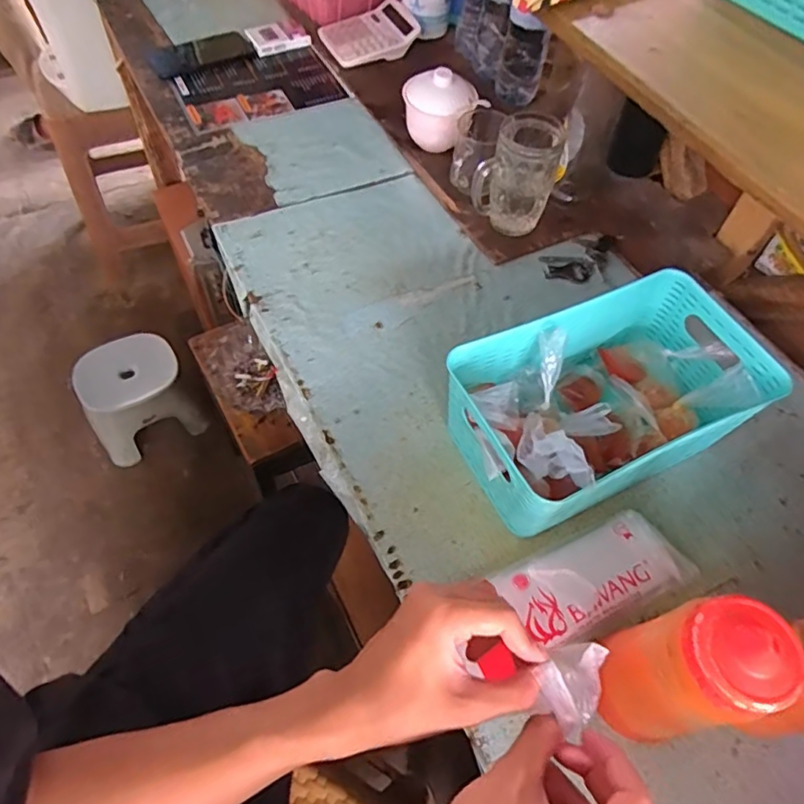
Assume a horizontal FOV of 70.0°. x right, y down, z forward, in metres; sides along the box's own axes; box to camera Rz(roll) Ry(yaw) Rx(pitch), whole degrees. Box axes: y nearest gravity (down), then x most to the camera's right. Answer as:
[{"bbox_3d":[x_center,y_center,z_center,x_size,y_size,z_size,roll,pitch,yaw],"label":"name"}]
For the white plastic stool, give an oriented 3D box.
[{"bbox_3d":[-0.604,-0.019,1.322,0.222,0.190,0.202,-25,62,-17],"label":"white plastic stool"}]

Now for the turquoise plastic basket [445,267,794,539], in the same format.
[{"bbox_3d":[0.195,-0.005,0.550,0.288,0.119,0.162,-22,61,-16],"label":"turquoise plastic basket"}]

